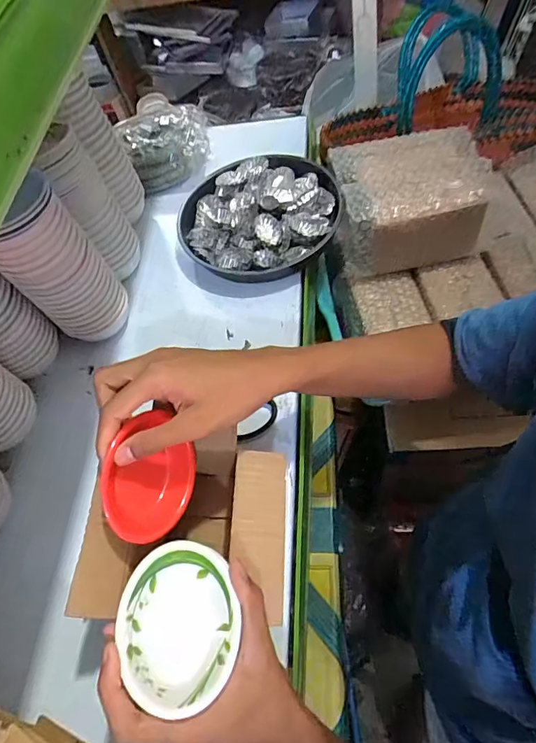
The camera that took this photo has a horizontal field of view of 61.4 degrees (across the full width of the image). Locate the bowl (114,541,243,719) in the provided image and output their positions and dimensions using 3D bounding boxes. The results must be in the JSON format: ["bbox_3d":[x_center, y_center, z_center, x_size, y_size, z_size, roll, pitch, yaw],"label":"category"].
[{"bbox_3d":[-0.060,0.167,0.300,0.071,0.029,0.093,6,47,-11],"label":"bowl"}]

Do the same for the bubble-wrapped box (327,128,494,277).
[{"bbox_3d":[0.172,-0.221,0.579,0.166,0.092,0.158,-6,59,6],"label":"bubble-wrapped box"}]

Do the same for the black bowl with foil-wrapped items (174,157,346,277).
[{"bbox_3d":[-0.015,-0.206,0.602,0.213,0.054,0.206,-4,59,7],"label":"black bowl with foil-wrapped items"}]

